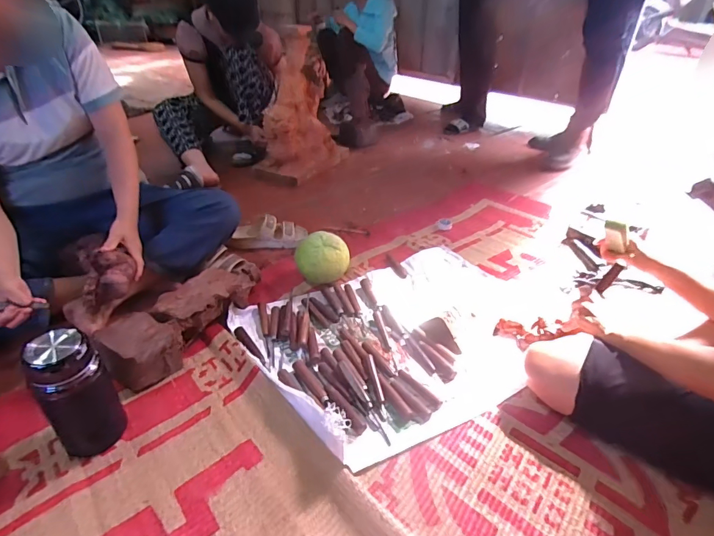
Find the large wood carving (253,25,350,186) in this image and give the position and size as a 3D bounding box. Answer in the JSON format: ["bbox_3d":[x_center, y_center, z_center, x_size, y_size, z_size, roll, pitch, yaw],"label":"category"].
[{"bbox_3d":[-0.222,-0.610,1.597,0.238,0.483,0.368,16,38,18],"label":"large wood carving"}]

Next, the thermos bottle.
[{"bbox_3d":[-0.446,0.203,0.670,0.075,0.218,0.079,3,36,1],"label":"thermos bottle"}]

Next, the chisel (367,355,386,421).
[{"bbox_3d":[0.037,0.227,0.818,0.017,0.015,0.148,-5,37,-9],"label":"chisel"}]

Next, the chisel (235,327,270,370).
[{"bbox_3d":[-0.223,0.170,0.896,0.024,0.015,0.140,-22,43,-30],"label":"chisel"}]

